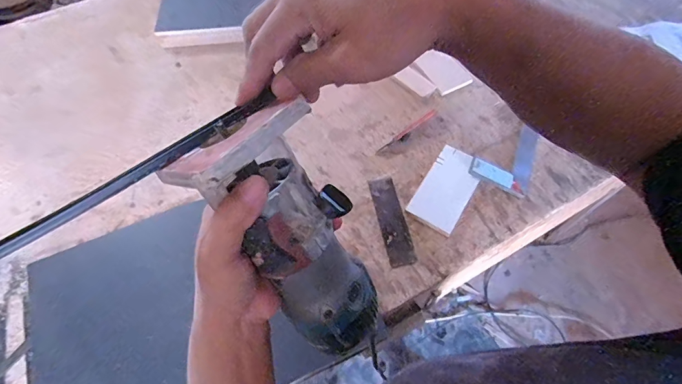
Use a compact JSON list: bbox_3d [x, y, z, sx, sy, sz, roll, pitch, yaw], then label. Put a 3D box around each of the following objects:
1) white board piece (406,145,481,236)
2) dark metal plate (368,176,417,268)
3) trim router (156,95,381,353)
[{"bbox_3d":[0.224,-0.010,0.811,0.101,0.015,0.183,30,71,16],"label":"white board piece"},{"bbox_3d":[0.102,0.053,0.788,0.053,0.004,0.196,-11,60,-4],"label":"dark metal plate"},{"bbox_3d":[-0.034,0.037,0.299,0.087,0.202,0.077,-36,32,-17],"label":"trim router"}]

